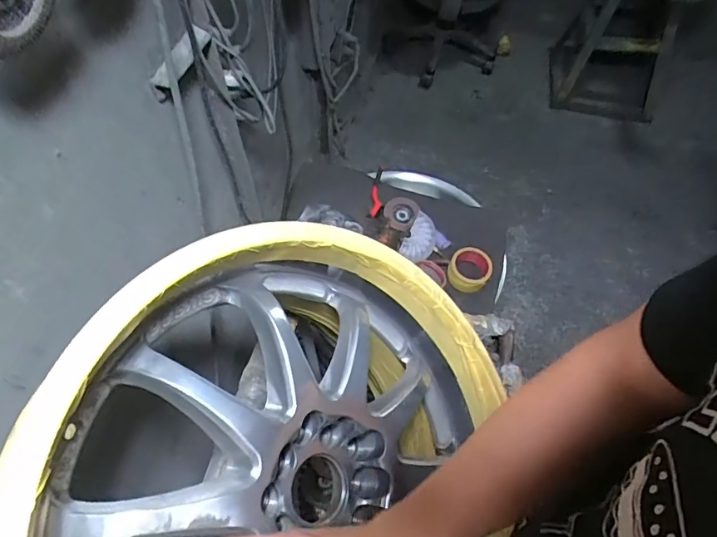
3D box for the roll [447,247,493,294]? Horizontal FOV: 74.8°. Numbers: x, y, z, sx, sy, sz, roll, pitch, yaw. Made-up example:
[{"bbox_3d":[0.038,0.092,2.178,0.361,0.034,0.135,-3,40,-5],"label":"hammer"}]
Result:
[{"bbox_3d":[0.244,0.002,1.029,0.090,0.043,0.099,1,58,-1],"label":"roll"}]

